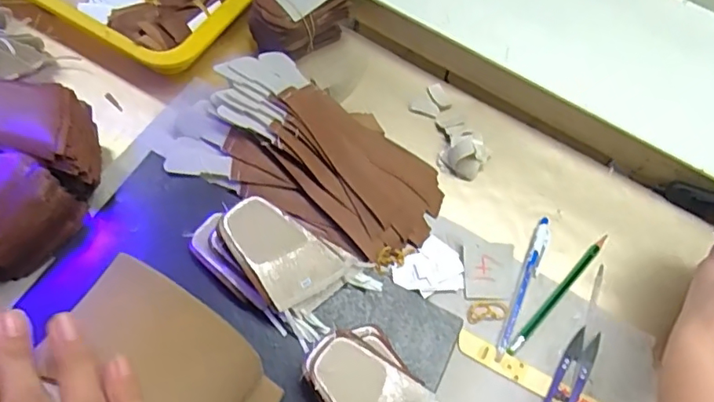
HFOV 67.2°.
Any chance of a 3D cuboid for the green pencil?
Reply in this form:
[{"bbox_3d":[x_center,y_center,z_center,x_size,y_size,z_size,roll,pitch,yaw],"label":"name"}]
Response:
[{"bbox_3d":[0.174,0.077,0.459,0.145,0.004,0.008,-41,73,-19],"label":"green pencil"}]

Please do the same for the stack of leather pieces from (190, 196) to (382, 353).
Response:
[{"bbox_3d":[-0.059,0.044,0.407,0.134,0.060,0.078,36,66,11],"label":"stack of leather pieces"}]

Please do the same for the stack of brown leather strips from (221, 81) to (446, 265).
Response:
[{"bbox_3d":[-0.015,-0.034,0.475,0.188,0.047,0.125,26,65,7],"label":"stack of brown leather strips"}]

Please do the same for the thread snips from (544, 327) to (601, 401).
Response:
[{"bbox_3d":[0.165,0.145,0.421,0.021,0.012,0.099,34,66,10],"label":"thread snips"}]

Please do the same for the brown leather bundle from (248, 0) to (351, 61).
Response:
[{"bbox_3d":[-0.066,-0.186,0.532,0.096,0.072,0.072,-37,73,-20],"label":"brown leather bundle"}]

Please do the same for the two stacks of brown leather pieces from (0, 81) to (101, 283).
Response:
[{"bbox_3d":[-0.264,-0.015,0.423,0.102,0.078,0.144,17,64,2],"label":"two stacks of brown leather pieces"}]

